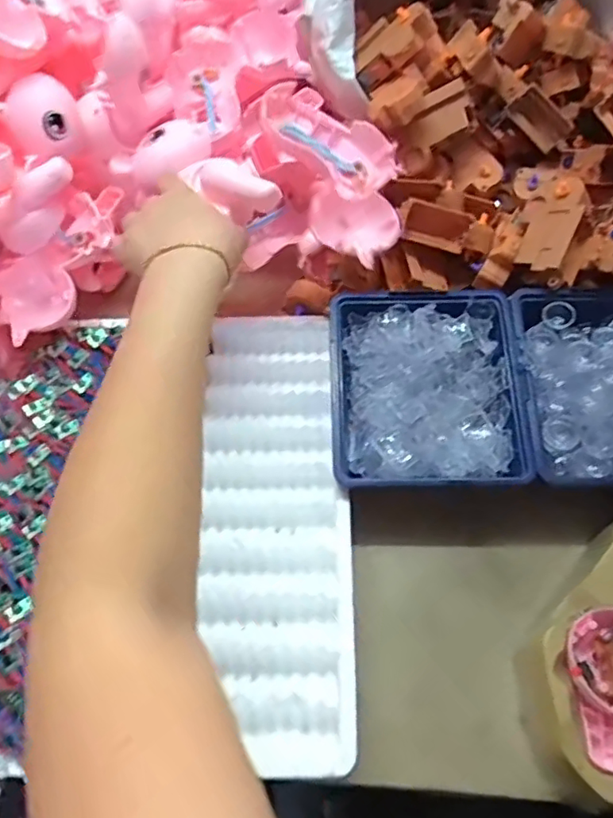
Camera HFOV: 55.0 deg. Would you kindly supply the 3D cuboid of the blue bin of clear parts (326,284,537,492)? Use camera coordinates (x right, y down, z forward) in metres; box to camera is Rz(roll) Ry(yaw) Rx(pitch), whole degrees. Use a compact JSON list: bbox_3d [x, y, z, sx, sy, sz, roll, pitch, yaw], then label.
[{"bbox_3d":[0.091,-0.013,0.465,0.143,0.063,0.169,-2,58,1],"label":"blue bin of clear parts"}]

